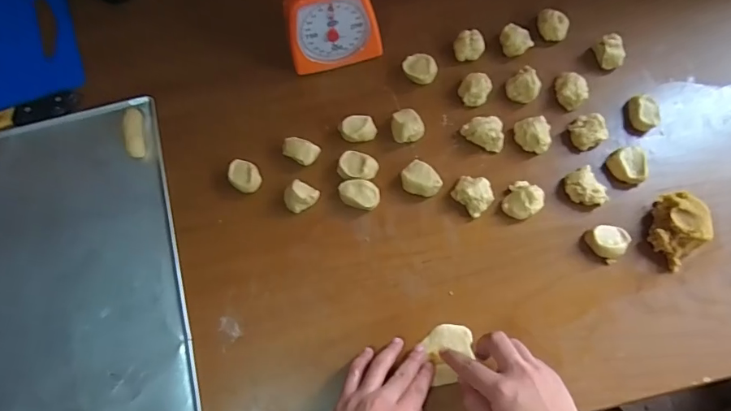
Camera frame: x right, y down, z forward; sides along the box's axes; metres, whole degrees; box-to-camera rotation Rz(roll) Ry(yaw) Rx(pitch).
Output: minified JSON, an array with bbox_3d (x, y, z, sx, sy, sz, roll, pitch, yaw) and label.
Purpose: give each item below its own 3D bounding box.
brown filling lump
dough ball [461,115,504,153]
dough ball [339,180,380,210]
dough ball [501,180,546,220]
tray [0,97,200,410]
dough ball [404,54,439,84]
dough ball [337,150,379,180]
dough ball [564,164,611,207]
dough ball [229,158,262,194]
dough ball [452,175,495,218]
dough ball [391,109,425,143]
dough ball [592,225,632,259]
[{"bbox_3d":[0.365,0.029,0.534,0.048,0.044,0.084,12,76,5],"label":"brown filling lump"},{"bbox_3d":[0.157,-0.096,0.587,0.054,0.023,0.042,39,79,11],"label":"dough ball"},{"bbox_3d":[-0.007,-0.014,0.570,0.049,0.017,0.033,14,76,5],"label":"dough ball"},{"bbox_3d":[0.192,-0.007,0.556,0.043,0.021,0.050,42,80,11],"label":"dough ball"},{"bbox_3d":[-0.381,0.095,0.545,0.304,0.027,0.433,-15,75,-3],"label":"tray"},{"bbox_3d":[0.075,-0.184,0.616,0.045,0.019,0.037,36,79,10],"label":"dough ball"},{"bbox_3d":[-0.009,-0.049,0.579,0.050,0.017,0.037,14,76,5],"label":"dough ball"},{"bbox_3d":[0.269,-0.020,0.558,0.037,0.019,0.050,-34,77,-7],"label":"dough ball"},{"bbox_3d":[-0.153,-0.038,0.577,0.043,0.014,0.035,36,79,10],"label":"dough ball"},{"bbox_3d":[0.134,-0.016,0.562,0.043,0.023,0.047,0,75,1],"label":"dough ball"},{"bbox_3d":[0.055,-0.106,0.591,0.041,0.025,0.046,1,75,2],"label":"dough ball"},{"bbox_3d":[0.289,0.043,0.540,0.041,0.018,0.037,4,75,3],"label":"dough ball"}]

